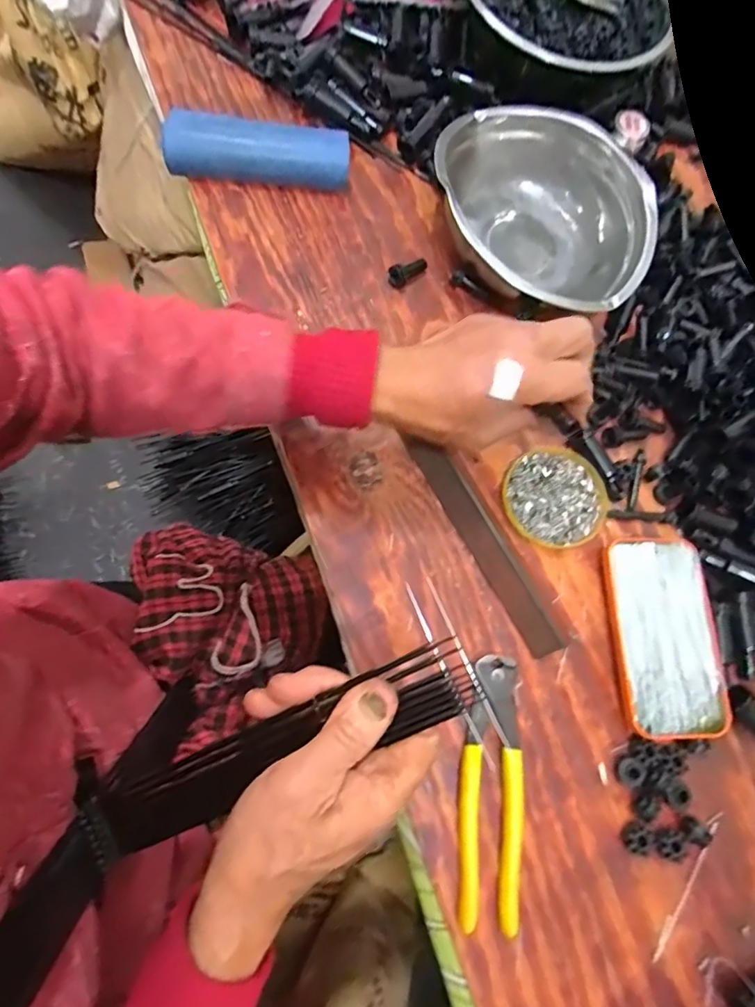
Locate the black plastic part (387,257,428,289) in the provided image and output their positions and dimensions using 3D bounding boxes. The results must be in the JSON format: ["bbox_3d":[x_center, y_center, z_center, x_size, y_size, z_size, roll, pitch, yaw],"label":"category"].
[{"bbox_3d":[0.031,-0.211,0.475,0.044,0.017,0.015,-35,80,-24],"label":"black plastic part"}]

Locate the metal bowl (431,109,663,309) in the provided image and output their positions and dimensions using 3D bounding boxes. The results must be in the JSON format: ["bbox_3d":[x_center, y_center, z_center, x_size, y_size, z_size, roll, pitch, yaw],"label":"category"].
[{"bbox_3d":[0.142,-0.262,0.482,0.204,0.080,0.184,24,72,0],"label":"metal bowl"}]

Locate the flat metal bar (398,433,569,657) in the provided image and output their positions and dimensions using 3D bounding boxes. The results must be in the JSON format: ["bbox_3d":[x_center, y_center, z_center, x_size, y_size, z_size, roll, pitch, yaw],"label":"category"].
[{"bbox_3d":[0.083,0.028,0.407,0.026,0.011,0.190,-27,79,-15],"label":"flat metal bar"}]

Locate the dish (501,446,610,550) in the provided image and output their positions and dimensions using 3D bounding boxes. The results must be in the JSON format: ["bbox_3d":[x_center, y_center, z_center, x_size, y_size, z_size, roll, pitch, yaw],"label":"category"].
[{"bbox_3d":[0.146,-0.005,0.431,0.086,0.010,0.081,2,73,-8],"label":"dish"}]

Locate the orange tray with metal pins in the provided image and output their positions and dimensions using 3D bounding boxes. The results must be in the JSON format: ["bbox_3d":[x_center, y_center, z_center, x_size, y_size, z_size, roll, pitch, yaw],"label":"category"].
[{"bbox_3d":[0.216,0.098,0.395,0.079,0.018,0.141,-2,73,-9],"label":"orange tray with metal pins"}]

